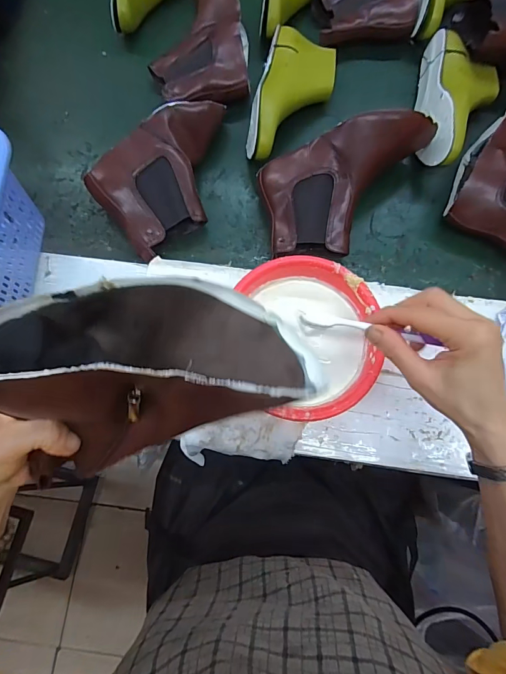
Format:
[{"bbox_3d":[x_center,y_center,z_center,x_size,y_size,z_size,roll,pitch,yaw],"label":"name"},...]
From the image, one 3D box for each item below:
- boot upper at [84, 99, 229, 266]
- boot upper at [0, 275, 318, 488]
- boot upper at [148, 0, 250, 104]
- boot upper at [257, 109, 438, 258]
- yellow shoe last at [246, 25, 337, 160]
[{"bbox_3d":[-0.115,-0.242,0.546,0.228,0.080,0.140,-39,80,-8],"label":"boot upper"},{"bbox_3d":[-0.072,0.022,0.270,0.234,0.125,0.116,-12,79,-2],"label":"boot upper"},{"bbox_3d":[-0.091,-0.507,0.611,0.161,0.065,0.267,-3,78,0],"label":"boot upper"},{"bbox_3d":[0.141,-0.210,0.516,0.241,0.113,0.149,-10,78,-2],"label":"boot upper"},{"bbox_3d":[0.062,-0.378,0.572,0.117,0.074,0.242,13,78,3],"label":"yellow shoe last"}]

